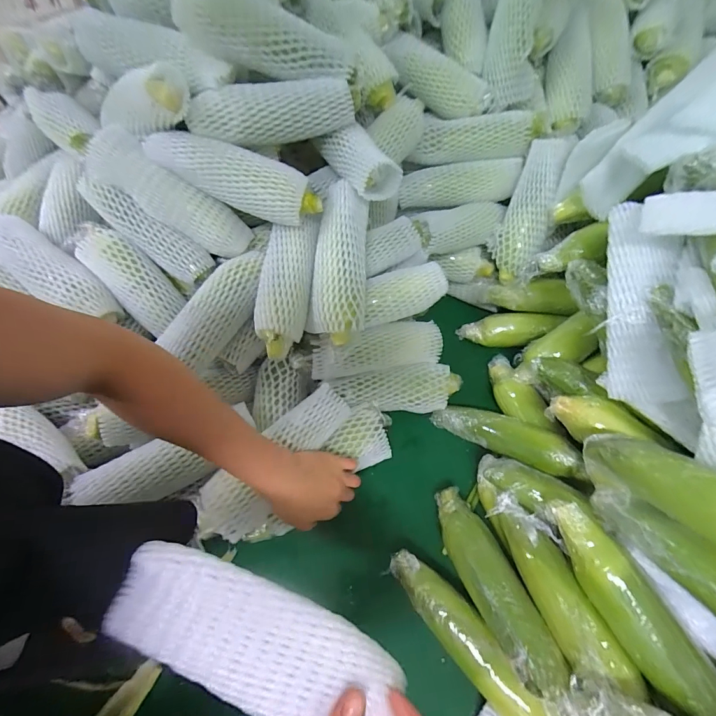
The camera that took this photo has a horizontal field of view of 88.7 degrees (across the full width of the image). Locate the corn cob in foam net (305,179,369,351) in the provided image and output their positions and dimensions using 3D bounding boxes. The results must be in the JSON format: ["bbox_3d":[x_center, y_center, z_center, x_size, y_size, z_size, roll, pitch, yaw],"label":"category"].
[{"bbox_3d":[-0.025,-0.124,0.484,0.074,0.045,0.212,4,82,2],"label":"corn cob in foam net"}]

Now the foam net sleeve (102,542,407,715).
[{"bbox_3d":[-0.061,0.191,0.240,0.202,0.023,0.066,29,58,-2],"label":"foam net sleeve"}]

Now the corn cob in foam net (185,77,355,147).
[{"bbox_3d":[-0.109,-0.306,0.463,0.201,0.056,0.051,-17,58,-12],"label":"corn cob in foam net"}]

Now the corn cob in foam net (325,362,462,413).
[{"bbox_3d":[0.062,0.052,0.562,0.205,0.048,0.061,-9,56,-7],"label":"corn cob in foam net"}]

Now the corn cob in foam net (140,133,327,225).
[{"bbox_3d":[-0.163,-0.232,0.473,0.226,0.067,0.052,14,57,8],"label":"corn cob in foam net"}]

